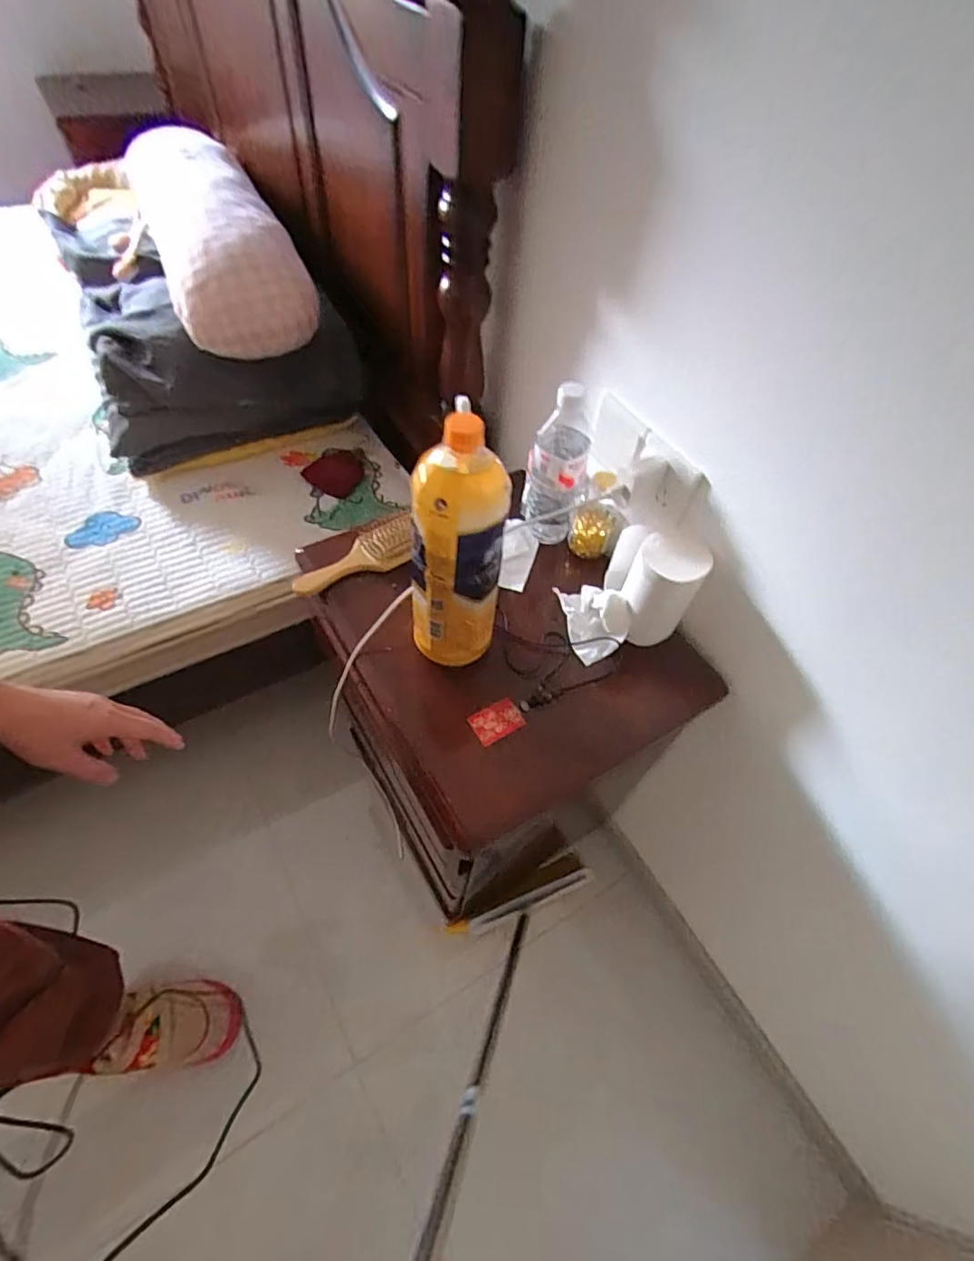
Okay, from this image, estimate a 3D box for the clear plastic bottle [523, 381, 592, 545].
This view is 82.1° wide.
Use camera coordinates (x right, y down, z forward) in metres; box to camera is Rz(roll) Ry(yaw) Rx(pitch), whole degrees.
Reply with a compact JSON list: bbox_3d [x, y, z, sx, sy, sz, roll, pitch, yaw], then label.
[{"bbox_3d":[0.090,-0.209,0.710,0.073,0.207,0.076,9,55,1],"label":"clear plastic bottle"}]

